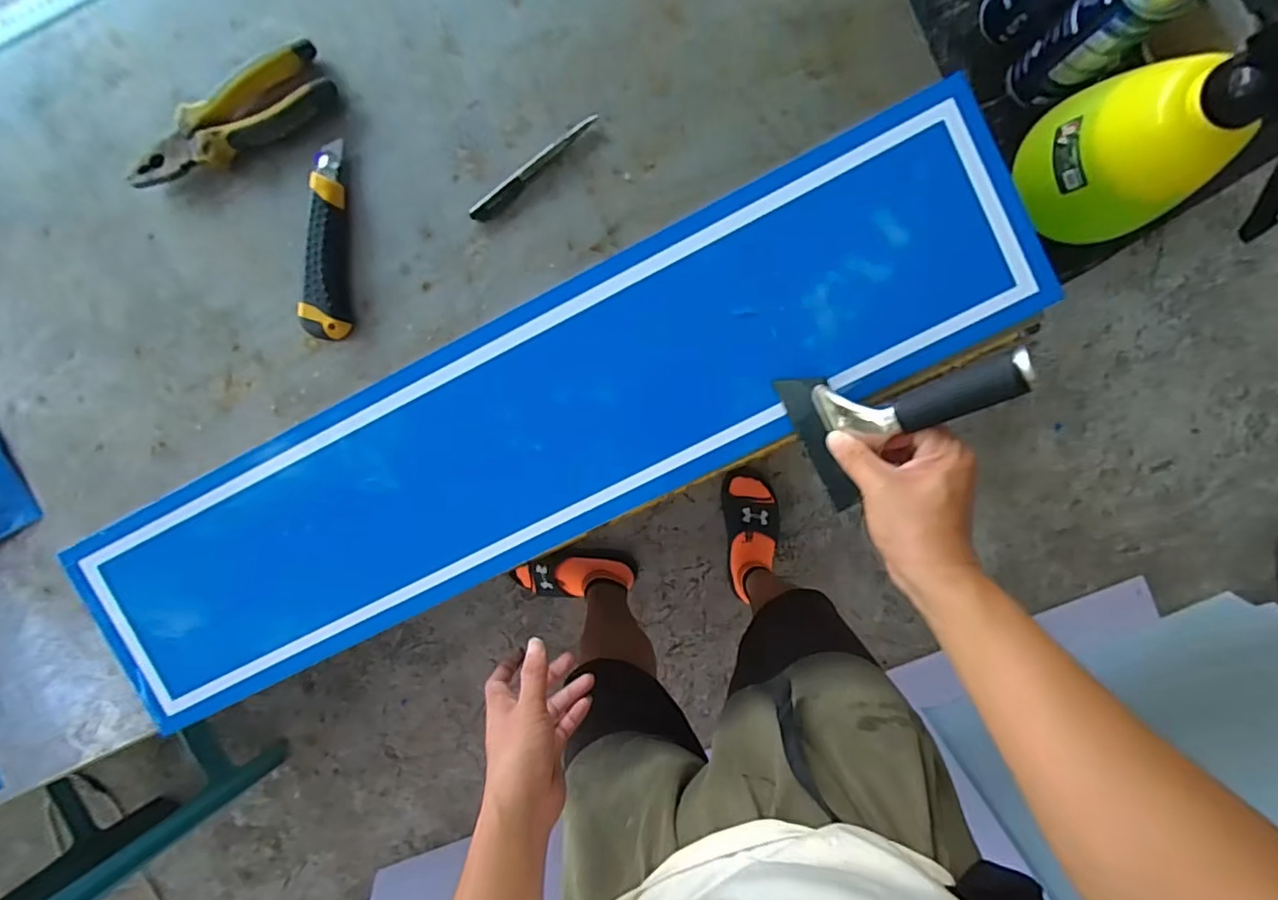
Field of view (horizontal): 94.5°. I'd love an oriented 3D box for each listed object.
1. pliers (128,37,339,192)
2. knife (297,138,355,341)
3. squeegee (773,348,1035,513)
[{"bbox_3d":[-0.347,-0.274,0.494,0.186,0.021,0.053,-24,95,5],"label":"pliers"},{"bbox_3d":[-0.268,-0.178,0.504,0.039,0.019,0.161,4,97,3],"label":"knife"},{"bbox_3d":[0.183,-0.017,0.427,0.177,0.038,0.099,-15,103,48],"label":"squeegee"}]

